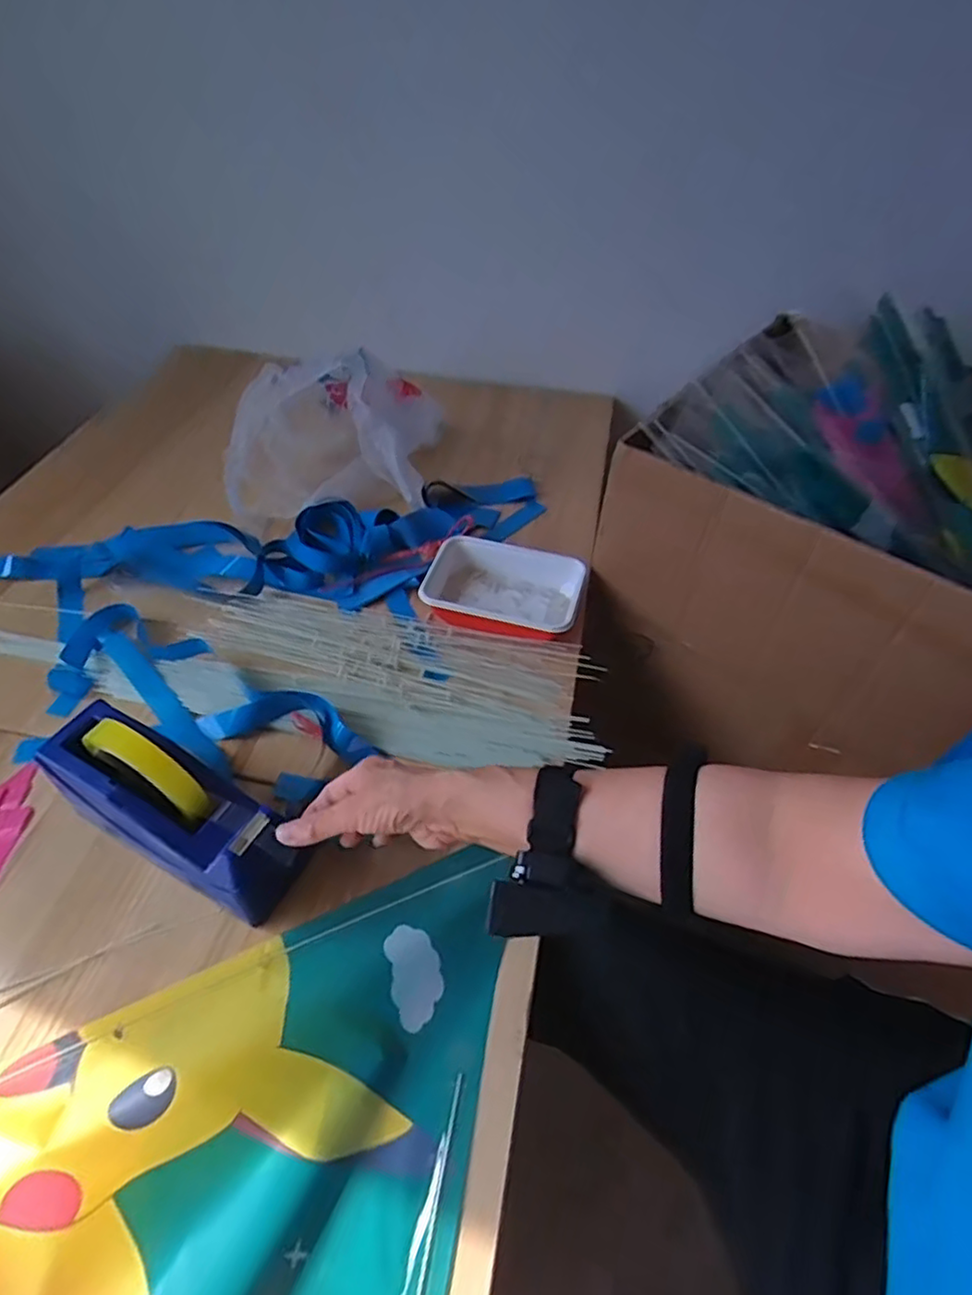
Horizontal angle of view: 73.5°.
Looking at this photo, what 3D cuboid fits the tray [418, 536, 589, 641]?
[{"bbox_3d":[0.017,-0.066,0.732,0.177,0.041,0.116,14,50,10],"label":"tray"}]

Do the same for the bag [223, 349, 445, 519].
[{"bbox_3d":[-0.191,-0.282,0.835,0.264,0.161,0.175,-7,49,-7],"label":"bag"}]

